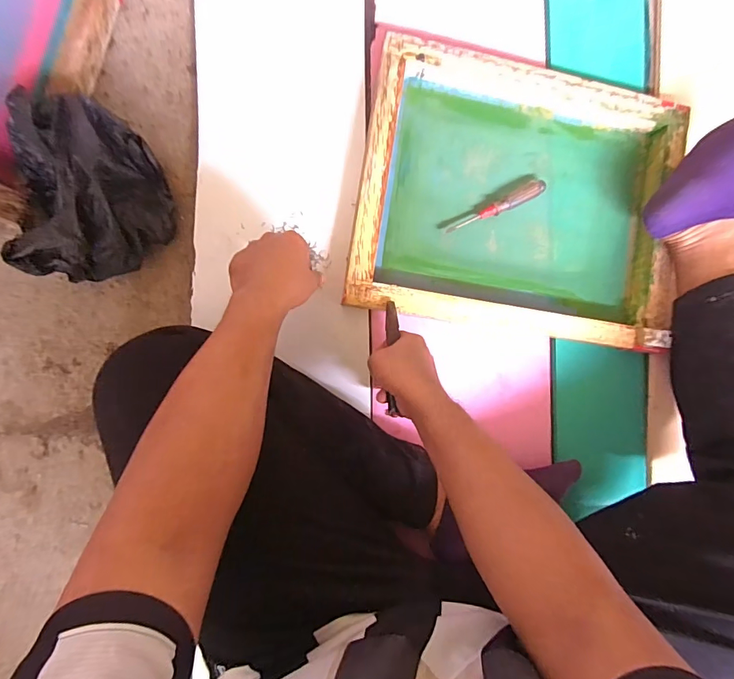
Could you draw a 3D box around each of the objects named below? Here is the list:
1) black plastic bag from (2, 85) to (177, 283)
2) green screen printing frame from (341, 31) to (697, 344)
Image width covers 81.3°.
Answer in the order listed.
[{"bbox_3d":[-0.339,-0.178,0.515,0.169,0.127,0.188,-28,92,-5],"label":"black plastic bag"},{"bbox_3d":[0.223,-0.208,0.626,0.465,0.041,0.387,9,89,-6],"label":"green screen printing frame"}]

